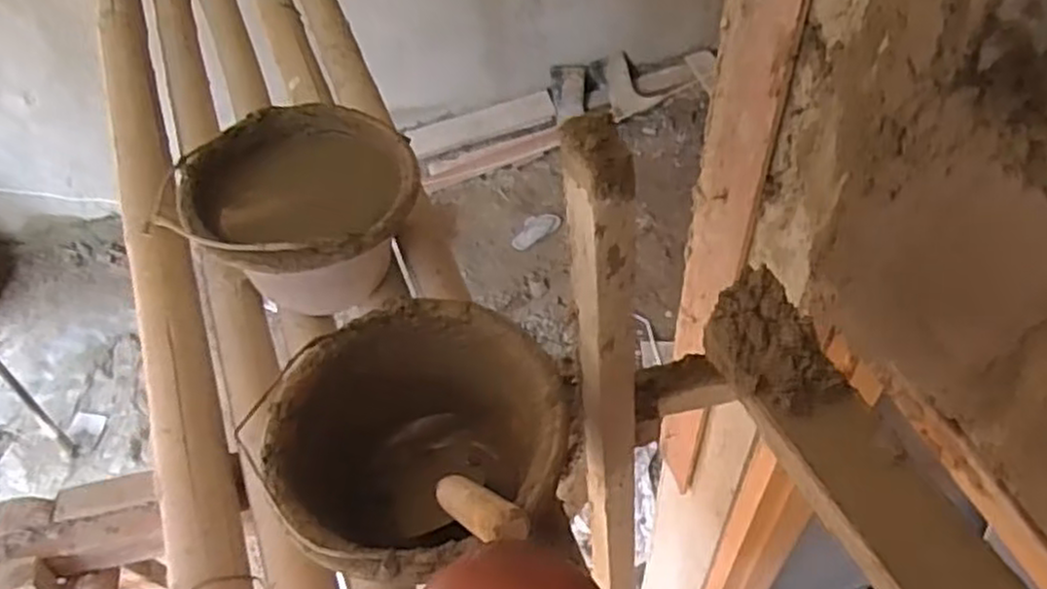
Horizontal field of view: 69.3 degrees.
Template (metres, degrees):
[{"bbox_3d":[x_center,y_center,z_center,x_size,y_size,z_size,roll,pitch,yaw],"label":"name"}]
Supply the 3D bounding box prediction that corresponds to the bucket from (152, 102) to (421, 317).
[{"bbox_3d":[-0.238,-0.092,0.870,0.237,0.150,0.237,-3,52,3],"label":"bucket"}]

